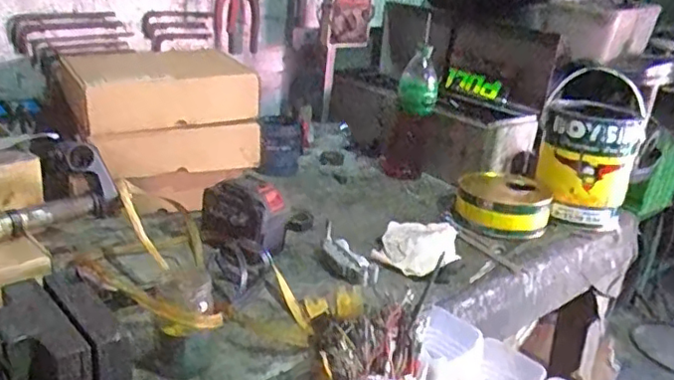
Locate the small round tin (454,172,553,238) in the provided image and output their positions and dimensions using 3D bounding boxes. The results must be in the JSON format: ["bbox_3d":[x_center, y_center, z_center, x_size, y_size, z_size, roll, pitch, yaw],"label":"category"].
[{"bbox_3d":[0.298,0.029,1.135,0.166,0.069,0.160,12,23,14],"label":"small round tin"}]

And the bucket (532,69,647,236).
[{"bbox_3d":[0.469,-0.081,1.178,0.174,0.243,0.193,15,24,20],"label":"bucket"}]

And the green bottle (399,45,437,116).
[{"bbox_3d":[0.163,-0.210,1.249,0.079,0.131,0.090,9,22,6],"label":"green bottle"}]

